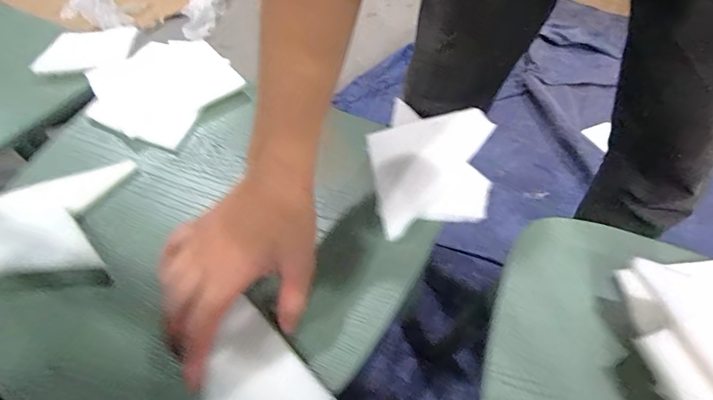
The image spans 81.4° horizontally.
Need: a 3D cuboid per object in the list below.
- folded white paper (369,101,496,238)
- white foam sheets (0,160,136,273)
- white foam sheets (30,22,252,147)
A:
[{"bbox_3d":[0.082,-0.046,0.447,0.133,0.033,0.182,-4,50,-6],"label":"folded white paper"},{"bbox_3d":[-0.335,0.023,0.394,0.199,0.028,0.125,-10,51,-11],"label":"white foam sheets"},{"bbox_3d":[-0.276,-0.165,0.534,0.238,0.034,0.163,28,54,19],"label":"white foam sheets"}]

